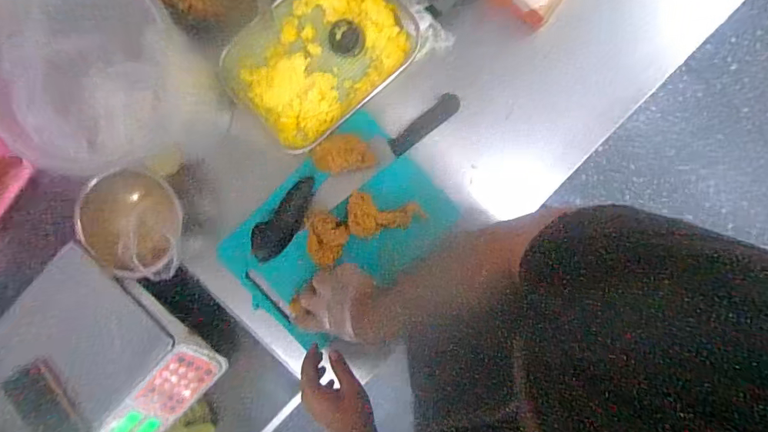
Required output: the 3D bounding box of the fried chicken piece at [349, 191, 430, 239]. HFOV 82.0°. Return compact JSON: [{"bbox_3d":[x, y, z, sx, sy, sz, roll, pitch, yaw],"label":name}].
[{"bbox_3d":[-0.001,0.004,0.695,0.120,0.029,0.065,13,93,3],"label":"fried chicken piece"}]

